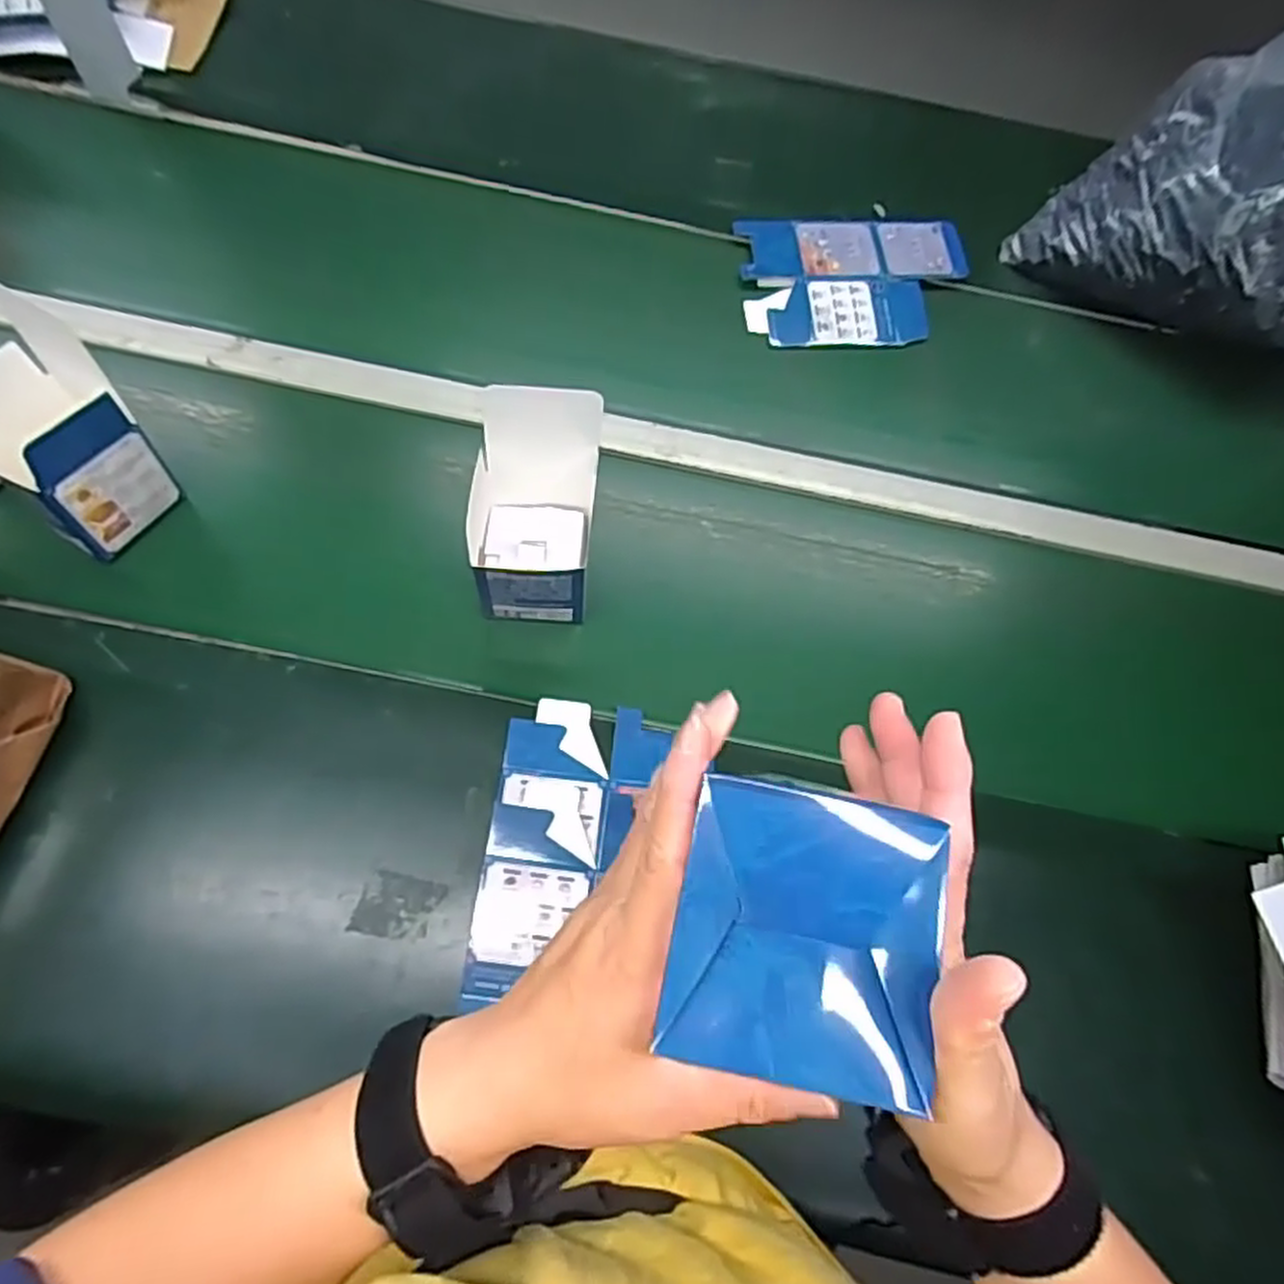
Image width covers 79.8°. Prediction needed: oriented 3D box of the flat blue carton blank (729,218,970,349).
[{"bbox_3d":[0.219,-0.372,0.788,0.232,0.007,0.151,-3,75,-5],"label":"flat blue carton blank"}]

